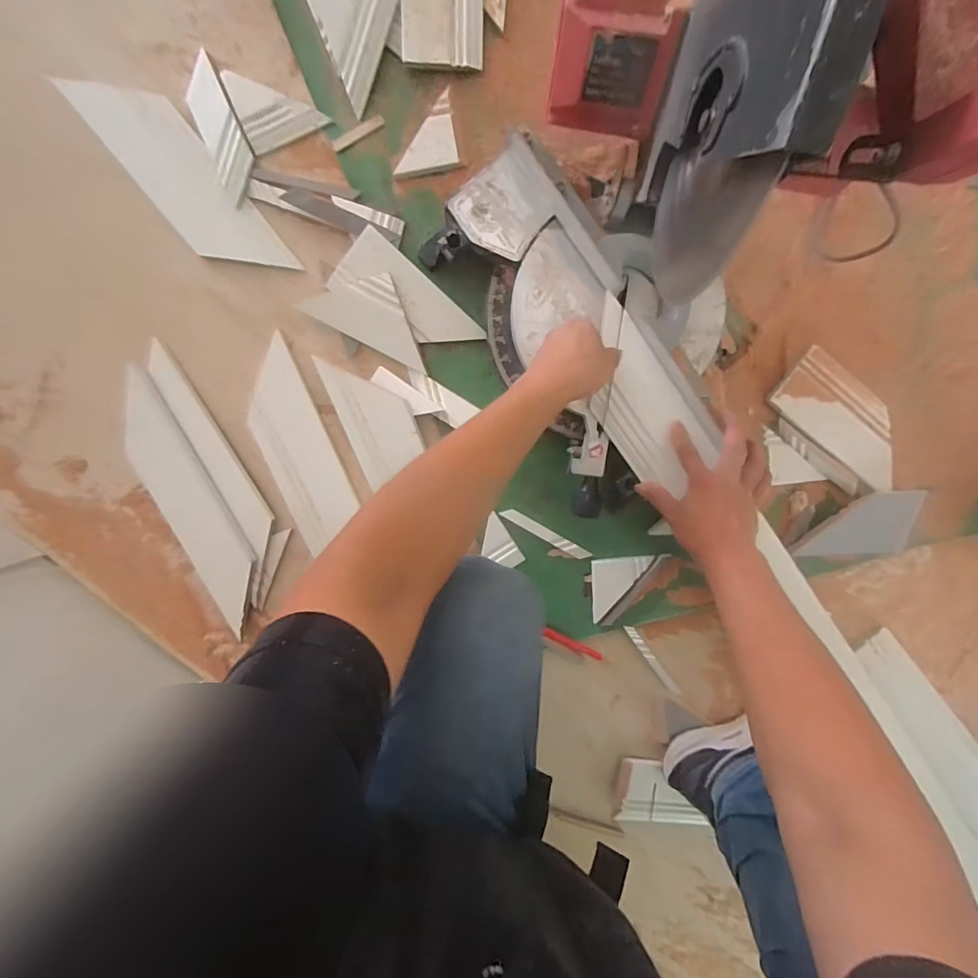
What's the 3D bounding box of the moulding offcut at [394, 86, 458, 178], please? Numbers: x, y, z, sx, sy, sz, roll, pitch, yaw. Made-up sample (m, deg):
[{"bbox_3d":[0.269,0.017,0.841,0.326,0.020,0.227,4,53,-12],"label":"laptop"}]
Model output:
[{"bbox_3d":[-0.066,-0.442,0.593,0.057,0.010,0.116,34,97,-6],"label":"moulding offcut"}]

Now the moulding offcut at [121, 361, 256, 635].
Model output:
[{"bbox_3d":[-0.425,0.024,0.651,0.093,0.028,0.371,-26,98,3],"label":"moulding offcut"}]

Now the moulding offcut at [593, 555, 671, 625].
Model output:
[{"bbox_3d":[0.211,0.153,0.693,0.109,0.008,0.100,-5,99,0],"label":"moulding offcut"}]

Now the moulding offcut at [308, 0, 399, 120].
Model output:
[{"bbox_3d":[-0.192,-0.574,0.562,0.134,0.028,0.140,28,111,2],"label":"moulding offcut"}]

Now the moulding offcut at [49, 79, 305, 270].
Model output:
[{"bbox_3d":[-0.393,-0.398,0.596,0.097,0.017,0.295,-39,106,1],"label":"moulding offcut"}]

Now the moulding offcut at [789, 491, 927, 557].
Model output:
[{"bbox_3d":[0.535,0.051,0.675,0.175,0.024,0.094,-2,99,-1],"label":"moulding offcut"}]

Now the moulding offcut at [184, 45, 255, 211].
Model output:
[{"bbox_3d":[-0.338,-0.452,0.580,0.052,0.015,0.166,-20,99,2],"label":"moulding offcut"}]

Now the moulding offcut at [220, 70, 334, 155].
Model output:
[{"bbox_3d":[-0.270,-0.491,0.584,0.101,0.013,0.089,-22,98,2],"label":"moulding offcut"}]

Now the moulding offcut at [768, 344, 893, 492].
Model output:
[{"bbox_3d":[0.503,-0.097,0.647,0.214,0.027,0.101,36,96,-6],"label":"moulding offcut"}]

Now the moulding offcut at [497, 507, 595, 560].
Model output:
[{"bbox_3d":[0.085,0.068,0.678,0.146,0.011,0.016,30,97,-5],"label":"moulding offcut"}]

